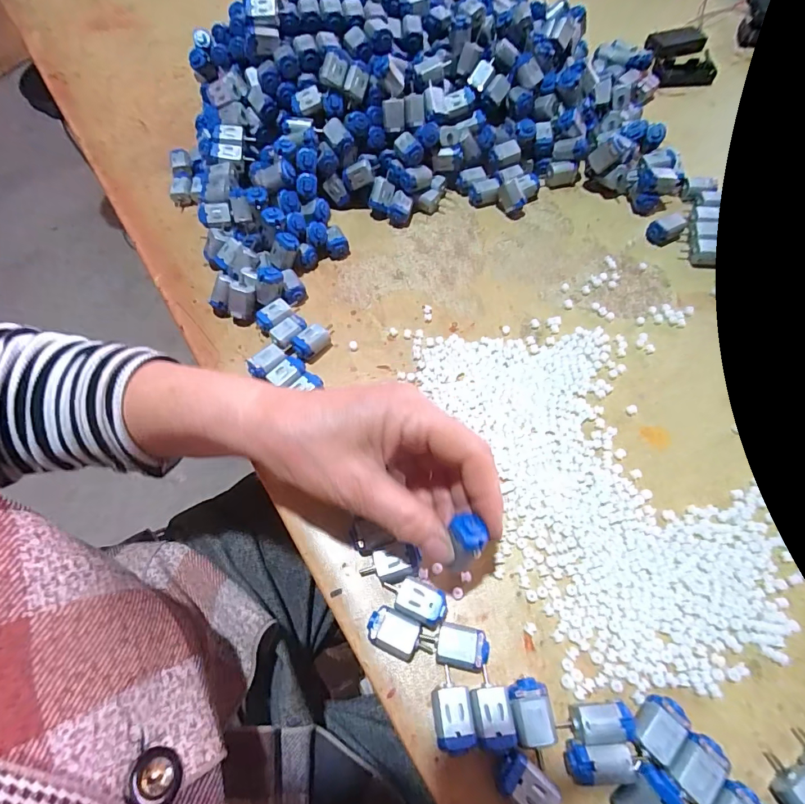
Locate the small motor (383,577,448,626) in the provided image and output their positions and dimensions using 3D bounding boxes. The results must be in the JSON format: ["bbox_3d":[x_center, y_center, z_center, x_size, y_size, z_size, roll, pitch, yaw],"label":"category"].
[{"bbox_3d":[0.007,0.112,0.243,0.036,0.014,0.017,17,64,11],"label":"small motor"}]

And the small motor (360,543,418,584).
[{"bbox_3d":[-0.008,0.096,0.252,0.033,0.014,0.018,-11,62,-4],"label":"small motor"}]

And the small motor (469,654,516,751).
[{"bbox_3d":[0.044,0.153,0.219,0.019,0.017,0.037,-7,62,-2],"label":"small motor"}]

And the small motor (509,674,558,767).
[{"bbox_3d":[0.064,0.158,0.215,0.019,0.017,0.033,-7,62,-1],"label":"small motor"}]

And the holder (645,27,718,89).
[{"bbox_3d":[0.317,-0.393,0.492,0.071,0.021,0.091,2,62,3],"label":"holder"}]

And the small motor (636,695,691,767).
[{"bbox_3d":[0.127,0.160,0.211,0.029,0.013,0.018,-41,68,-17],"label":"small motor"}]

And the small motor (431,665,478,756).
[{"bbox_3d":[0.025,0.155,0.217,0.019,0.019,0.032,-8,62,-2],"label":"small motor"}]

